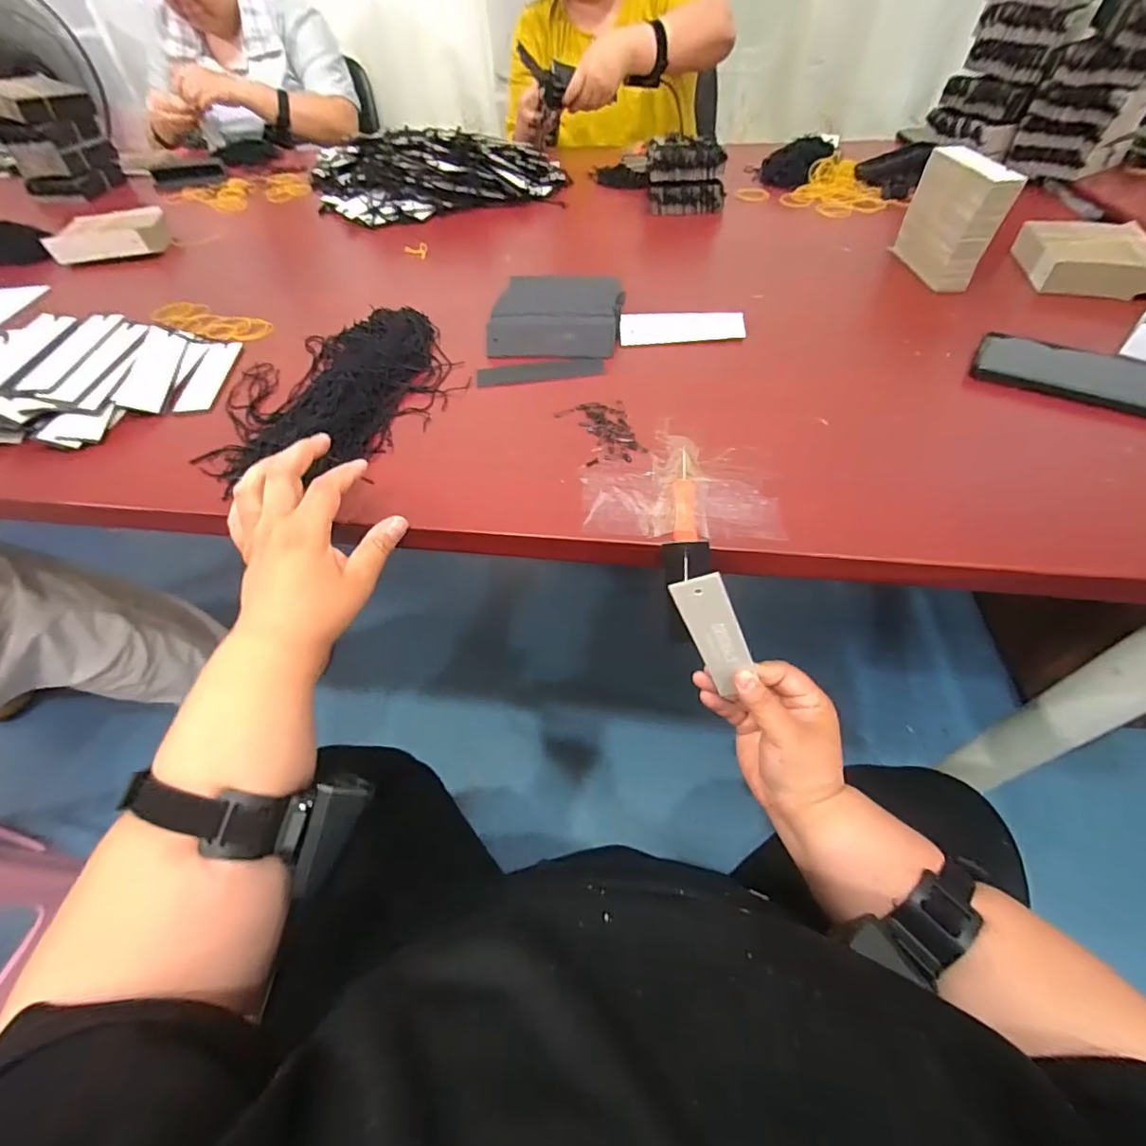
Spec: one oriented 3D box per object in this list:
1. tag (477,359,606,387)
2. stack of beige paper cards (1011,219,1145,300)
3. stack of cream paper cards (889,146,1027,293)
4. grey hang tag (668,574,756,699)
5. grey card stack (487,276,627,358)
[{"bbox_3d":[-0.032,-0.203,0.532,0.127,0.005,0.031,-9,51,-5],"label":"tag"},{"bbox_3d":[0.573,-0.354,0.586,0.104,0.032,0.144,10,52,11],"label":"stack of beige paper cards"},{"bbox_3d":[0.418,-0.394,0.585,0.037,0.107,0.130,-2,51,2],"label":"stack of cream paper cards"},{"bbox_3d":[0.099,0.042,0.360,0.033,0.108,0.005,-19,38,17],"label":"grey hang tag"},{"bbox_3d":[-0.016,-0.277,0.569,0.134,0.037,0.115,2,51,5],"label":"grey card stack"}]

